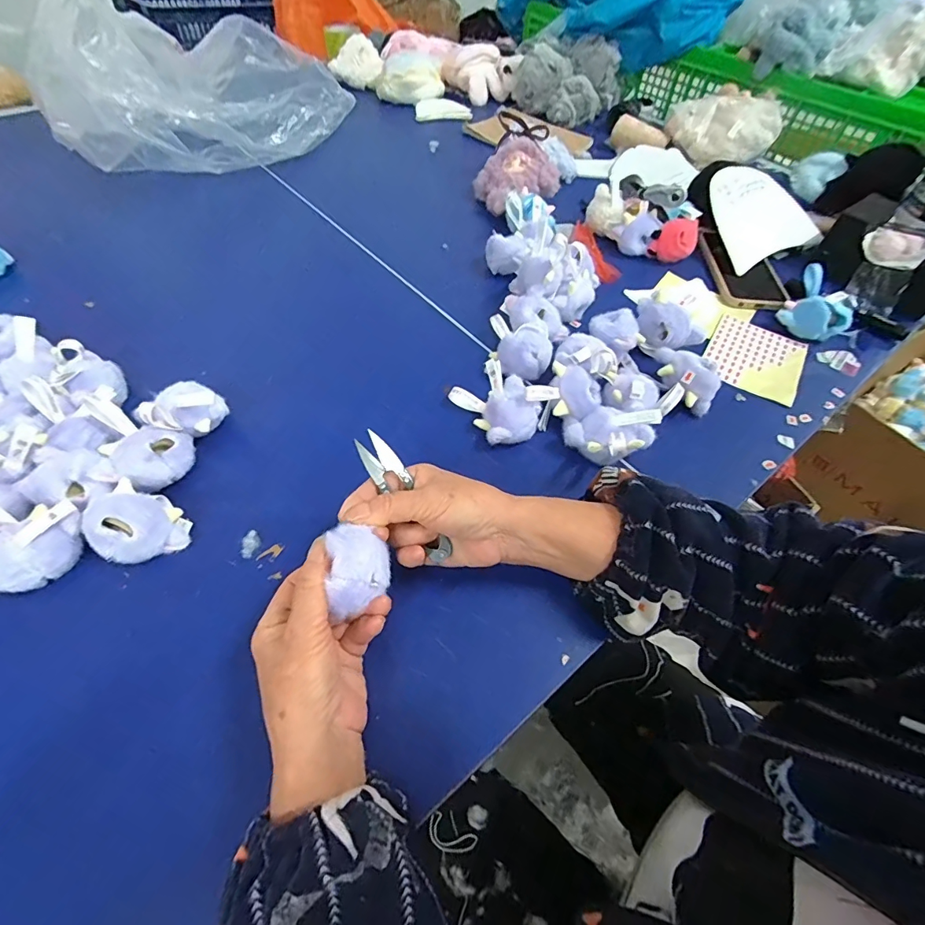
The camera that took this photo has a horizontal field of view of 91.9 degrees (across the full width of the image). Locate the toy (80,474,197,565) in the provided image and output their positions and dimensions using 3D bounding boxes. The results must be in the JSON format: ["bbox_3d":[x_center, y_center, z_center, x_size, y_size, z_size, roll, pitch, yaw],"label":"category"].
[{"bbox_3d":[-0.256,0.047,0.347,0.067,0.045,0.058,32,60,19],"label":"toy"}]

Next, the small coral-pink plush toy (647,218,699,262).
[{"bbox_3d":[0.294,-0.309,0.619,0.058,0.040,0.055,20,57,12],"label":"small coral-pink plush toy"}]

